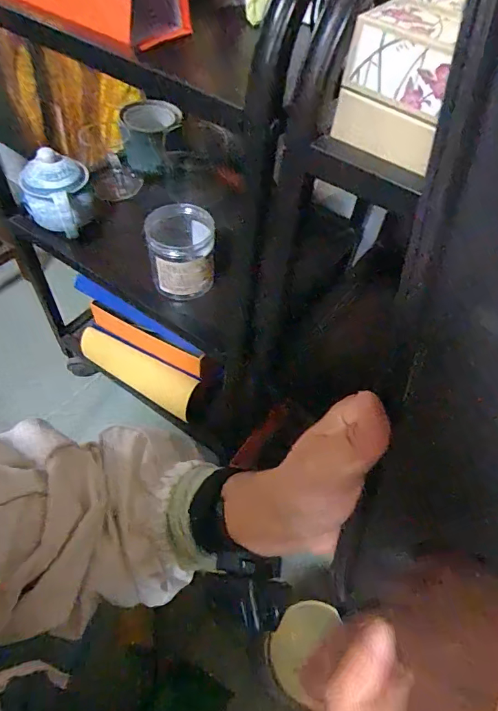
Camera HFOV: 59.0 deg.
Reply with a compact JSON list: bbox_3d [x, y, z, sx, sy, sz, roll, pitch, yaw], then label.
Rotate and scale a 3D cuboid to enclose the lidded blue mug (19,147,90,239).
[{"bbox_3d":[-0.265,-0.221,0.614,0.090,0.087,0.082,-14,56,-15],"label":"lidded blue mug"}]

